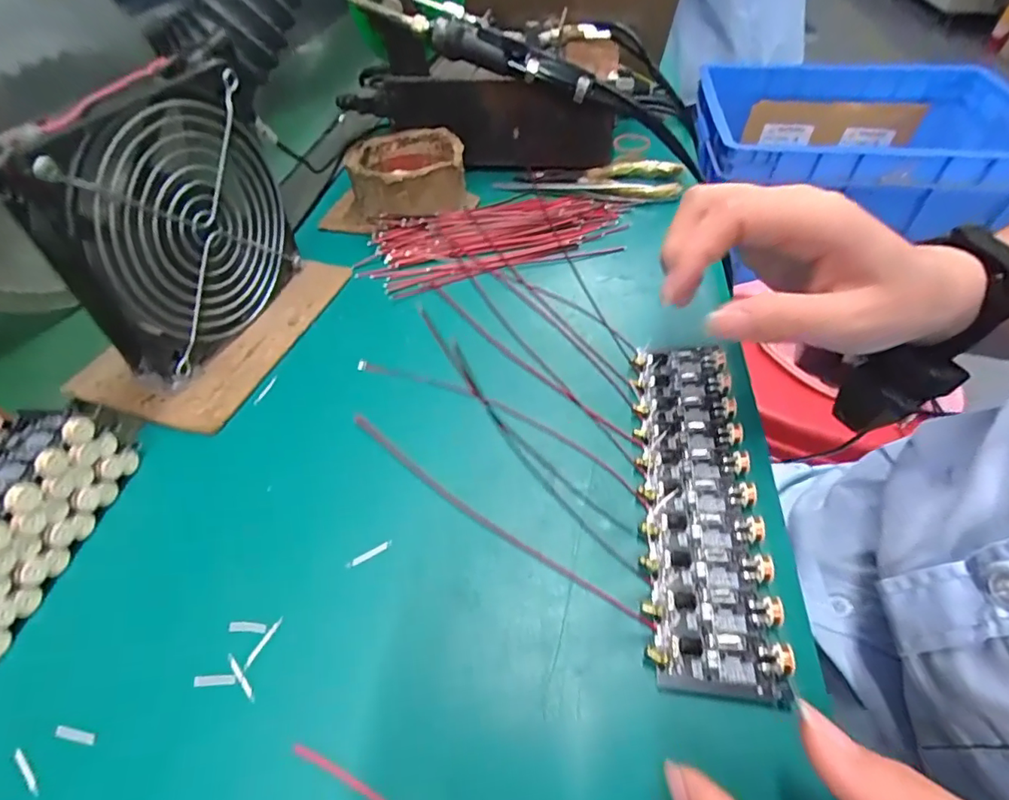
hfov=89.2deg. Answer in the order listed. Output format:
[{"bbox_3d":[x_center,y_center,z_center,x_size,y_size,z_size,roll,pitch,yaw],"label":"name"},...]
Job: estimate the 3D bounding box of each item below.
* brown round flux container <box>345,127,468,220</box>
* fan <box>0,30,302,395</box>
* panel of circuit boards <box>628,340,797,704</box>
[{"bbox_3d":[-0.072,-0.169,0.384,0.082,0.039,0.085,-2,48,2],"label":"brown round flux container"},{"bbox_3d":[-0.164,-0.090,0.261,0.029,0.125,0.119,12,50,14],"label":"fan"},{"bbox_3d":[0.081,0.035,0.218,0.046,0.006,0.160,4,49,7],"label":"panel of circuit boards"}]

